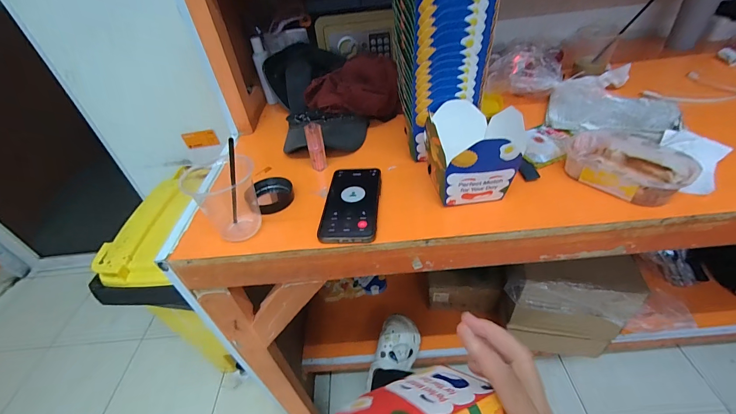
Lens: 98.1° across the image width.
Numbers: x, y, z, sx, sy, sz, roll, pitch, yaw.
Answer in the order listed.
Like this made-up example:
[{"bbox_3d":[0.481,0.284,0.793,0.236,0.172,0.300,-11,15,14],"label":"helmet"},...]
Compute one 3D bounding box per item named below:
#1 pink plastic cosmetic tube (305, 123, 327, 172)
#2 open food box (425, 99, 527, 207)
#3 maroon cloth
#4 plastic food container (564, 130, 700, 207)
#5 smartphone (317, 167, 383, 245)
[{"bbox_3d":[-0.088,-0.100,0.548,0.027,0.084,0.024,-12,41,-6],"label":"pink plastic cosmetic tube"},{"bbox_3d":[0.147,-0.076,0.460,0.110,0.101,0.122,-9,40,-2],"label":"open food box"},{"bbox_3d":[-0.037,-0.247,0.659,0.178,0.085,0.158,-15,41,-9],"label":"maroon cloth"},{"bbox_3d":[0.368,-0.058,0.464,0.103,0.044,0.147,-30,45,-24],"label":"plastic food container"},{"bbox_3d":[-0.023,-0.008,0.484,0.080,0.009,0.163,-3,41,8],"label":"smartphone"}]

